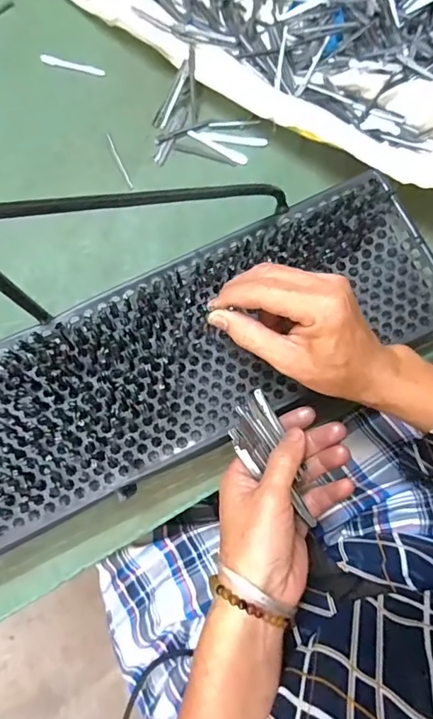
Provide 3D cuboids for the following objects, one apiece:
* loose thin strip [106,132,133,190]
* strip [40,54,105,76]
[{"bbox_3d":[-0.097,-0.198,0.453,0.004,0.004,0.068,-24,81,-4],"label":"loose thin strip"},{"bbox_3d":[-0.148,-0.304,0.470,0.068,0.004,0.008,14,80,2],"label":"strip"}]

